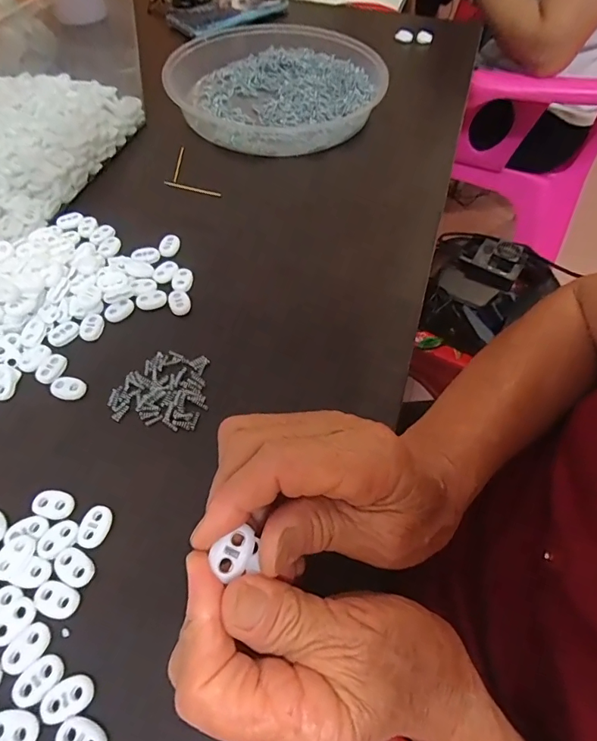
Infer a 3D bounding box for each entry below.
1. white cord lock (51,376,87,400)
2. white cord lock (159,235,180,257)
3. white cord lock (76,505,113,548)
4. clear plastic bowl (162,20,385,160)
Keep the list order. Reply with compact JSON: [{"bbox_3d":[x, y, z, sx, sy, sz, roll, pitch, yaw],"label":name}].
[{"bbox_3d":[-0.153,0.012,0.300,0.022,0.004,0.015,14,56,7],"label":"white cord lock"},{"bbox_3d":[-0.107,-0.103,0.374,0.016,0.004,0.023,7,56,2],"label":"white cord lock"},{"bbox_3d":[-0.113,0.086,0.250,0.015,0.004,0.022,13,56,7],"label":"white cord lock"},{"bbox_3d":[-0.021,-0.319,0.504,0.224,0.047,0.210,1,56,-1],"label":"clear plastic bowl"}]

